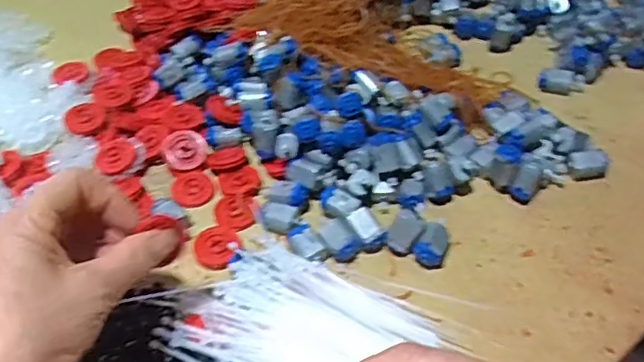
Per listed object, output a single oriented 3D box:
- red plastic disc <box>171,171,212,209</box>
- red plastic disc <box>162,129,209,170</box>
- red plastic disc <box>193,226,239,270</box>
[{"bbox_3d":[-0.097,0.006,0.459,0.028,0.007,0.031,40,62,0],"label":"red plastic disc"},{"bbox_3d":[-0.107,-0.025,0.475,0.033,0.005,0.030,1,82,-11],"label":"red plastic disc"},{"bbox_3d":[-0.074,0.045,0.421,0.027,0.004,0.030,27,73,2],"label":"red plastic disc"}]

